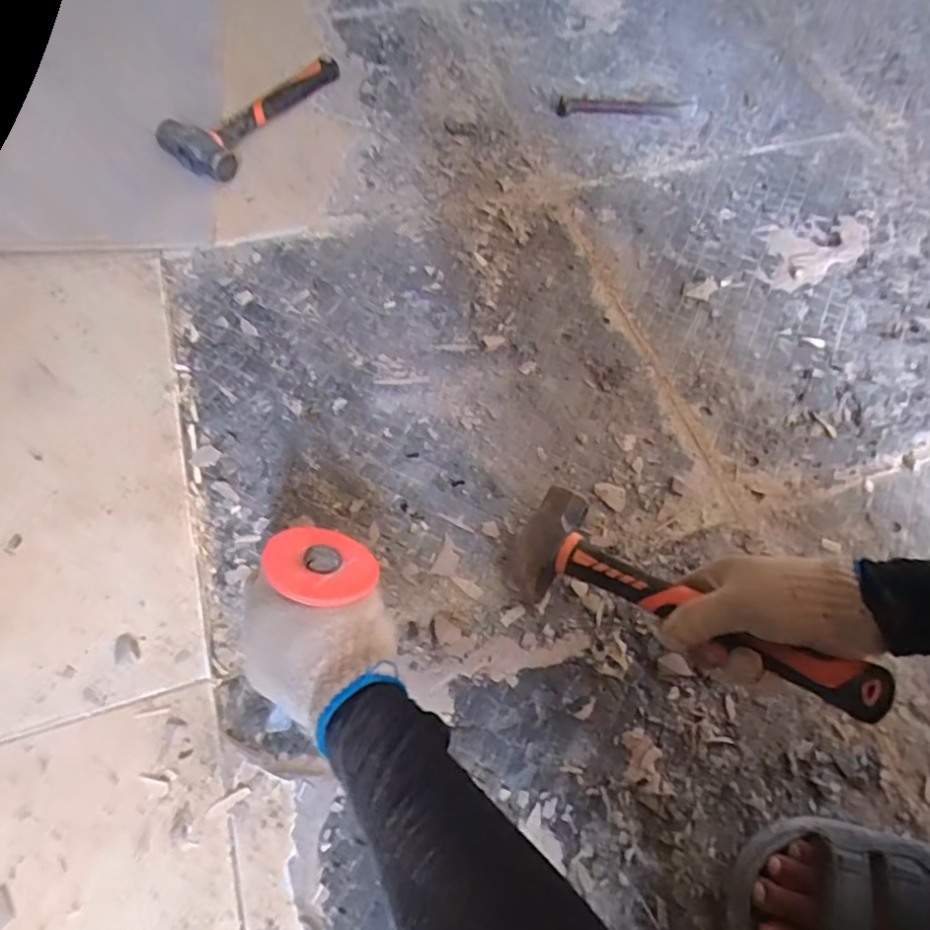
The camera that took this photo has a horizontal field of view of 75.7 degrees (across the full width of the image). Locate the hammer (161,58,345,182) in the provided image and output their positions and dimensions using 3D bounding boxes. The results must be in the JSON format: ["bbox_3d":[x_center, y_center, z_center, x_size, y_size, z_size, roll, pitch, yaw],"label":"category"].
[{"bbox_3d":[-0.274,-0.481,0.808,0.095,0.053,0.287,30,66,13],"label":"hammer"}]

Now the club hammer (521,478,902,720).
[{"bbox_3d":[0.164,0.107,0.469,0.287,0.044,0.087,23,63,29],"label":"club hammer"}]

